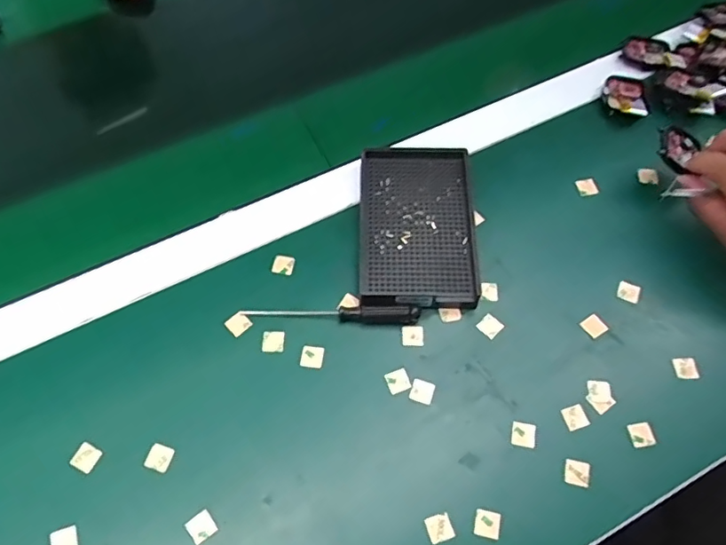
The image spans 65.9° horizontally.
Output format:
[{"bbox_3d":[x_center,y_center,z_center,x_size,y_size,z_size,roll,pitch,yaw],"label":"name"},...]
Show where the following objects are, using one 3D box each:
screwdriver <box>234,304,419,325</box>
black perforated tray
[{"bbox_3d":[-0.025,0.031,0.416,0.131,0.015,0.013,2,62,1],"label":"screwdriver"},{"bbox_3d":[0.043,-0.040,0.448,0.091,0.023,0.138,1,62,0],"label":"black perforated tray"}]

